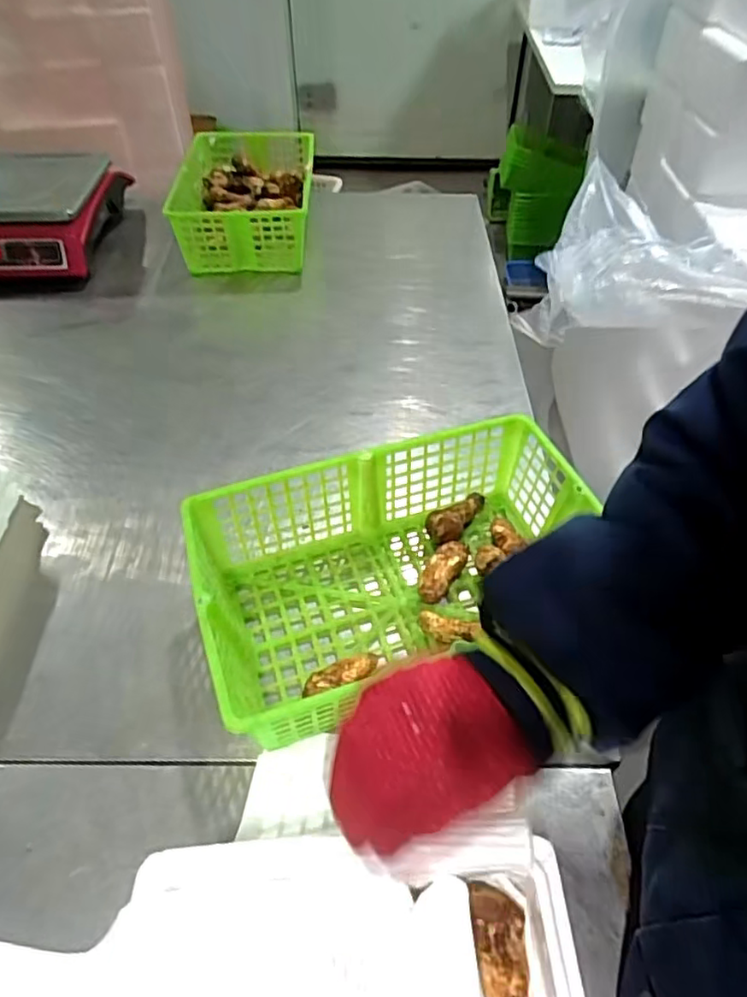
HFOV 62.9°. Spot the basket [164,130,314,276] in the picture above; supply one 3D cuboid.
[{"bbox_3d":[-0.207,-0.492,1.013,0.209,0.108,0.294,-1,50,-2],"label":"basket"}]

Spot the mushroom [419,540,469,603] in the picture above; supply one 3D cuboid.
[{"bbox_3d":[0.066,0.072,0.584,0.030,0.032,0.067,23,53,17],"label":"mushroom"}]

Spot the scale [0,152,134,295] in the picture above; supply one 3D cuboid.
[{"bbox_3d":[-0.576,-0.452,0.965,0.306,0.142,0.267,-1,50,-2],"label":"scale"}]

